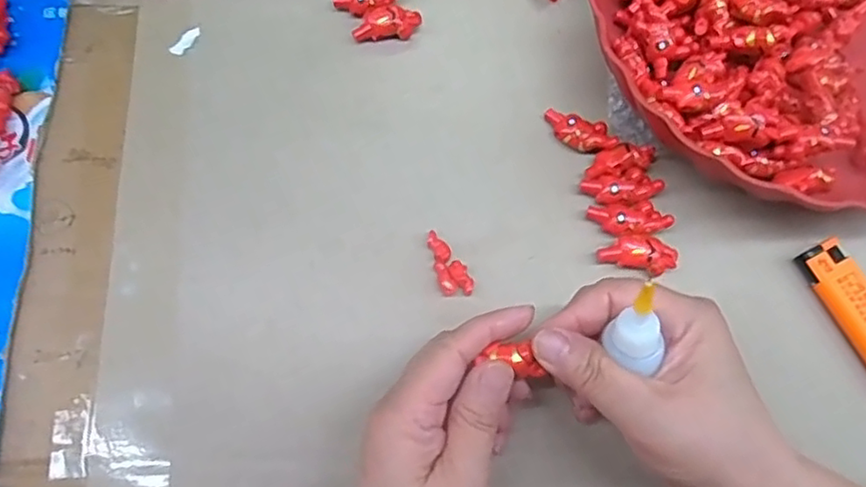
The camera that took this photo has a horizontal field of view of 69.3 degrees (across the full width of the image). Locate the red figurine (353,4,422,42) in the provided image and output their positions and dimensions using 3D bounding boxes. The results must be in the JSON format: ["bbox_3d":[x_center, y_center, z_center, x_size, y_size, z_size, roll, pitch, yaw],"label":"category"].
[{"bbox_3d":[-0.027,-0.131,0.374,0.040,0.010,0.018,-9,70,-5],"label":"red figurine"}]

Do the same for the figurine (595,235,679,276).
[{"bbox_3d":[0.107,0.006,0.327,0.040,0.011,0.018,10,70,2],"label":"figurine"}]

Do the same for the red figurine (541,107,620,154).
[{"bbox_3d":[0.082,-0.062,0.352,0.041,0.012,0.019,24,71,7],"label":"red figurine"}]

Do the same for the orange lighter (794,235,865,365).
[{"bbox_3d":[0.220,0.037,0.323,0.020,0.018,0.080,-25,72,-10],"label":"orange lighter"}]

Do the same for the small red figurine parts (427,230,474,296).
[{"bbox_3d":[0.009,0.010,0.326,0.017,0.007,0.036,-15,71,-7],"label":"small red figurine parts"}]

